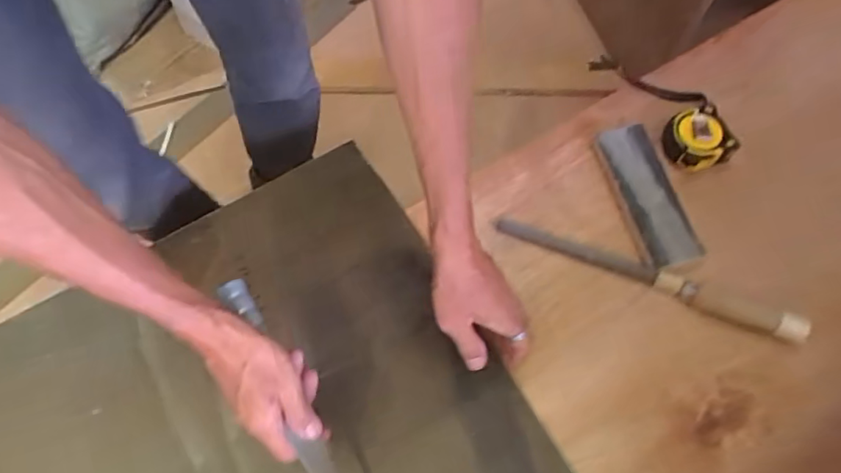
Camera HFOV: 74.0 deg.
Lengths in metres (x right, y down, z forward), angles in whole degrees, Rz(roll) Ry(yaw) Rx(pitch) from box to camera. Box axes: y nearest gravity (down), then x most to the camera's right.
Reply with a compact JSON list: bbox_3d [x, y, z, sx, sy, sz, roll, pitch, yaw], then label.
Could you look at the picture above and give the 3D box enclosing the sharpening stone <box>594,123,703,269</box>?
[{"bbox_3d":[0.266,-0.053,0.654,0.064,0.020,0.181,-14,64,-4],"label":"sharpening stone"}]

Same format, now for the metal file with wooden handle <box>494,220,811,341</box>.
[{"bbox_3d":[0.255,0.044,0.629,0.346,0.032,0.027,20,68,10],"label":"metal file with wooden handle"}]

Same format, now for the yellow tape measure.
[{"bbox_3d":[0.334,-0.120,0.669,0.066,0.044,0.073,-16,64,-5],"label":"yellow tape measure"}]

